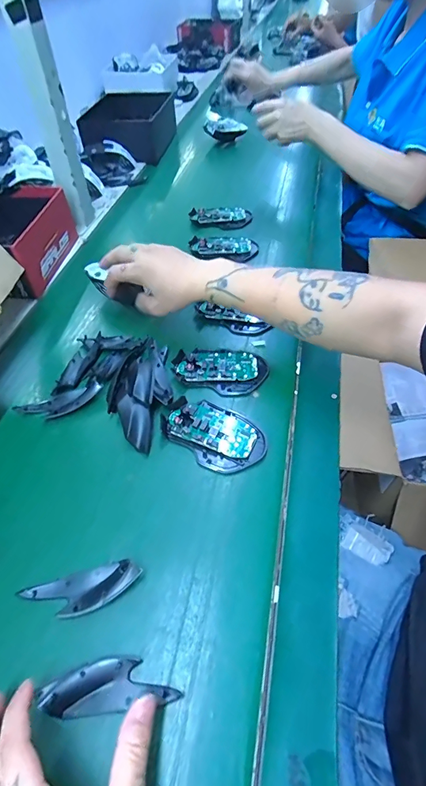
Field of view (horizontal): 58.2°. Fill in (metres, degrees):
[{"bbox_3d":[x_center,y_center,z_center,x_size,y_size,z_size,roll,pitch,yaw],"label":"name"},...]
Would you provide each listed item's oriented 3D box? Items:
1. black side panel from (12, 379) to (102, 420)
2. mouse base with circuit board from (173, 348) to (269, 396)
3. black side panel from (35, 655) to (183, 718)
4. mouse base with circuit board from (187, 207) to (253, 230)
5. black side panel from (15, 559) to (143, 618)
[{"bbox_3d":[-0.181,0.010,0.449,0.099,0.013,0.034,-18,55,-13],"label":"black side panel"},{"bbox_3d":[0.009,-0.031,0.479,0.116,0.014,0.066,9,53,8],"label":"mouse base with circuit board"},{"bbox_3d":[-0.075,0.216,0.283,0.096,0.011,0.033,2,53,-9],"label":"black side panel"},{"bbox_3d":[0.014,-0.333,0.723,0.115,0.019,0.055,1,53,2],"label":"mouse base with circuit board"},{"bbox_3d":[-0.111,0.166,0.322,0.097,0.011,0.033,-14,54,-10],"label":"black side panel"}]

